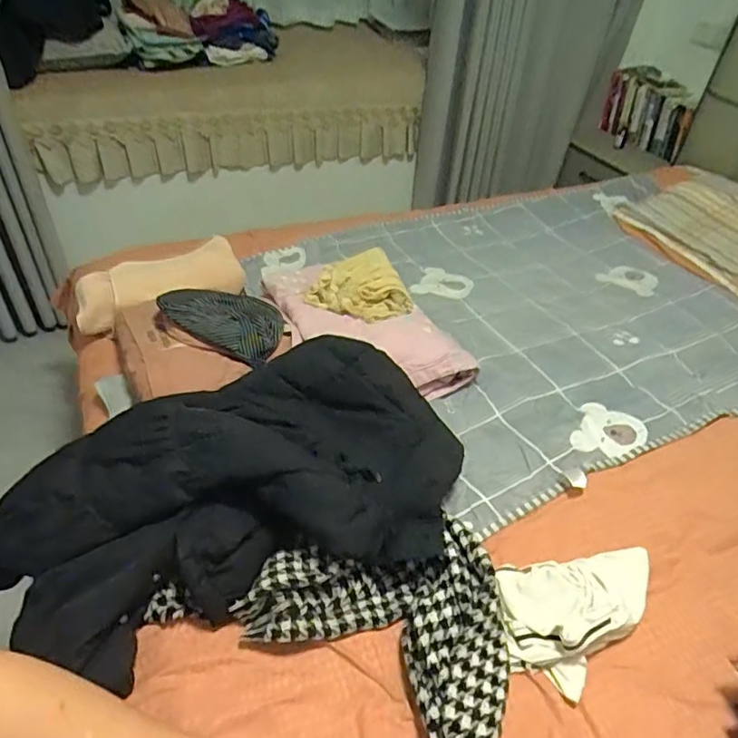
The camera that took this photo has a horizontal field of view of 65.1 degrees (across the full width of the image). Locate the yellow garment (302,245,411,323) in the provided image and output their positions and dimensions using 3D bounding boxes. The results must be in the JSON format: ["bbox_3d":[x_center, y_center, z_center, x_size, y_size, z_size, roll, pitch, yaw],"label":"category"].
[{"bbox_3d":[-0.034,-0.181,1.256,0.211,0.058,0.215,-10,43,-16],"label":"yellow garment"}]

